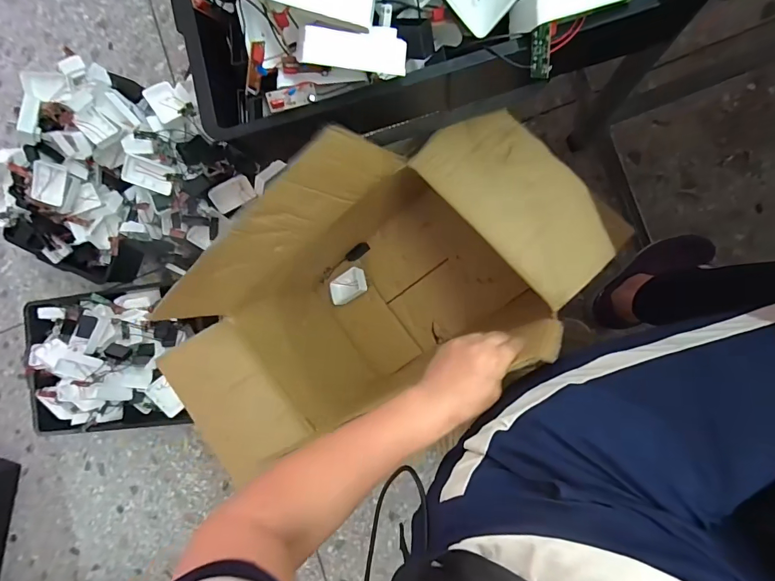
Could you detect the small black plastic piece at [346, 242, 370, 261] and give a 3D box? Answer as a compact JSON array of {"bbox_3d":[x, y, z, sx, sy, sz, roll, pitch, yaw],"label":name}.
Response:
[{"bbox_3d":[-0.065,-0.084,0.863,0.056,0.014,0.025,-34,82,8],"label":"small black plastic piece"}]

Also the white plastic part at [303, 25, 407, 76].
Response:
[{"bbox_3d":[-0.027,-0.203,0.331,0.086,0.018,0.032,-6,123,-19],"label":"white plastic part"}]

